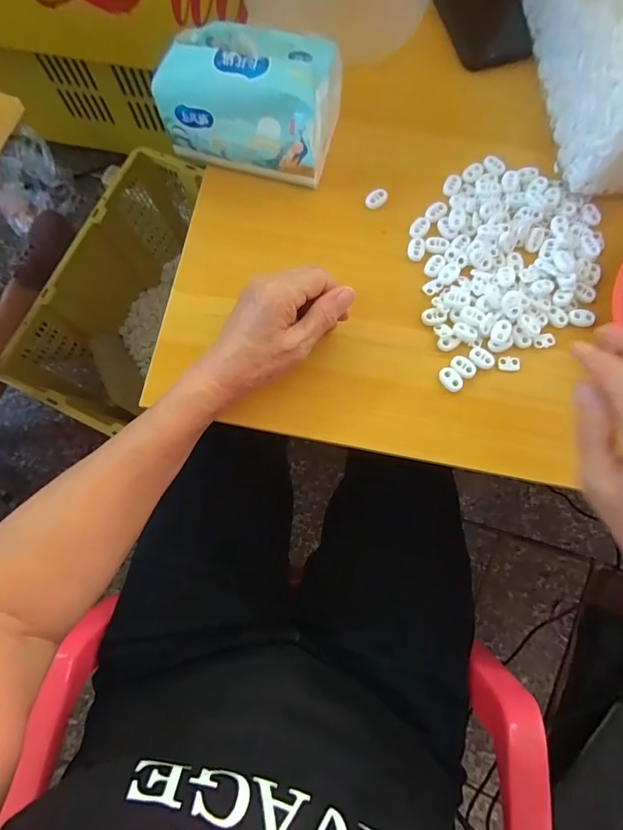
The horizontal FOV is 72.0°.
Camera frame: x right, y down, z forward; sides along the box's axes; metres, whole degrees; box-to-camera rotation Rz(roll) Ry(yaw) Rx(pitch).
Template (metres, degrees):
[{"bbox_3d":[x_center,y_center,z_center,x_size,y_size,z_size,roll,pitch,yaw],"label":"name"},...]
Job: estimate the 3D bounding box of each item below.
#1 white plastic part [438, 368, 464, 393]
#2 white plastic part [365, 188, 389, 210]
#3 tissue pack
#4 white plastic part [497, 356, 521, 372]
[{"bbox_3d":[0.120,-0.031,0.370,0.016,0.004,0.023,-42,81,-9],"label":"white plastic part"},{"bbox_3d":[0.062,-0.206,0.409,0.022,0.008,0.015,-42,81,-9],"label":"white plastic part"},{"bbox_3d":[-0.051,-0.283,0.382,0.145,0.086,0.096,13,77,3],"label":"tissue pack"},{"bbox_3d":[0.174,-0.045,0.376,0.019,0.004,0.013,7,77,1],"label":"white plastic part"}]

